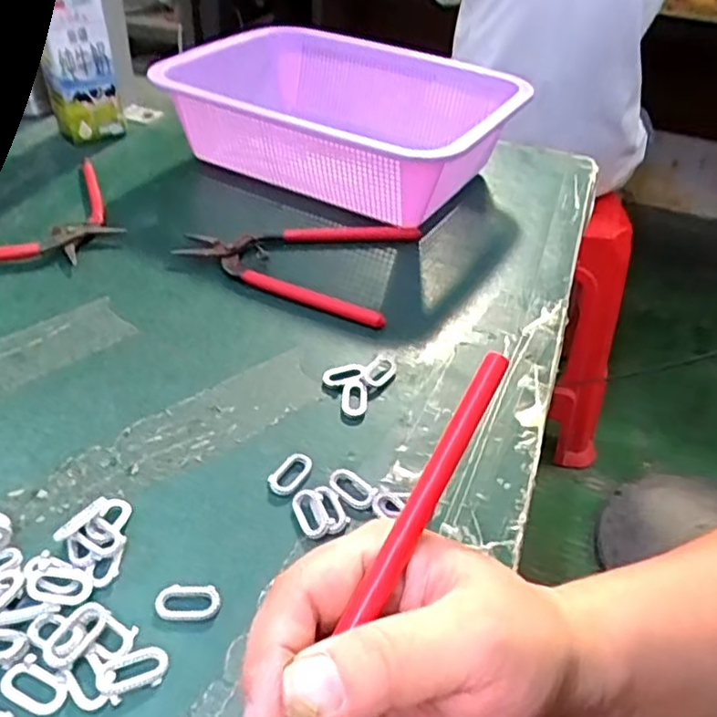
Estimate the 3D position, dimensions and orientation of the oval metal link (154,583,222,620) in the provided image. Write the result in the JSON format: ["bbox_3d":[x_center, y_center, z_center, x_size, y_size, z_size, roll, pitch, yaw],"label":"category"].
[{"bbox_3d":[-0.067,0.096,0.262,0.025,0.004,0.014,2,41,-1],"label":"oval metal link"}]

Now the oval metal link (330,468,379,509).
[{"bbox_3d":[-0.003,0.060,0.308,0.024,0.004,0.015,31,48,27],"label":"oval metal link"}]

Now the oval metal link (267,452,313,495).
[{"bbox_3d":[-0.032,0.054,0.313,0.014,0.004,0.024,20,44,18],"label":"oval metal link"}]

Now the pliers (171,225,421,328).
[{"bbox_3d":[-0.041,-0.074,0.455,0.149,0.010,0.110,14,42,12],"label":"pliers"}]

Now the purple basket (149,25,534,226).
[{"bbox_3d":[-0.019,-0.195,0.545,0.255,0.077,0.194,24,45,21],"label":"purple basket"}]

